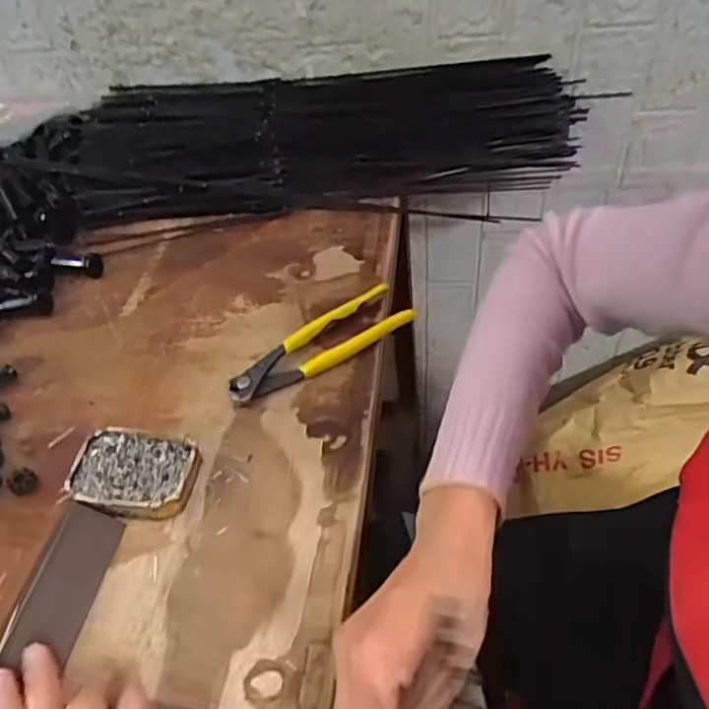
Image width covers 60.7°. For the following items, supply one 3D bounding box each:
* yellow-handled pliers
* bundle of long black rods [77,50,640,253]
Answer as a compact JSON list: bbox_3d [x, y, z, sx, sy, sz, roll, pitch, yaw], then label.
[{"bbox_3d":[-0.029,-0.009,0.507,0.161,0.021,0.044,-26,50,-16],"label":"yellow-handled pliers"},{"bbox_3d":[-0.027,-0.235,0.674,0.578,0.078,0.215,-3,48,4],"label":"bundle of long black rods"}]

